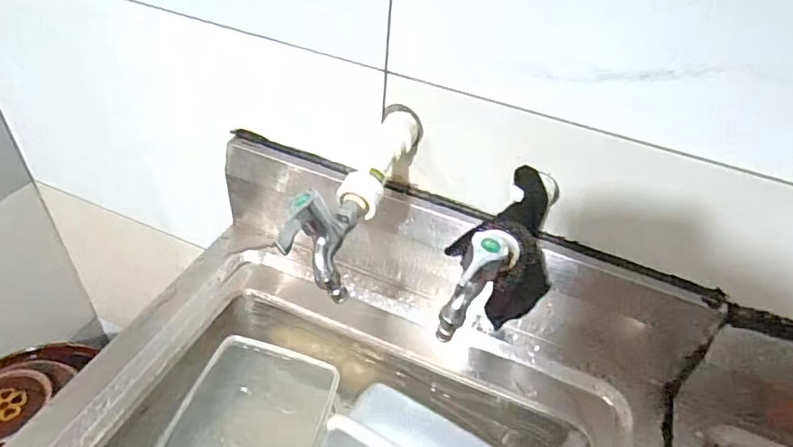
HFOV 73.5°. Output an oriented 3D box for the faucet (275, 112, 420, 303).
[{"bbox_3d":[-0.035,-0.031,0.501,0.049,0.071,0.212,16,43,11],"label":"faucet"}]

